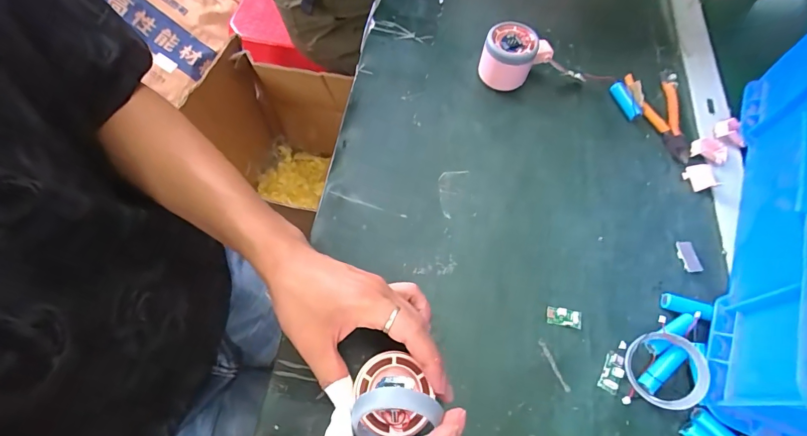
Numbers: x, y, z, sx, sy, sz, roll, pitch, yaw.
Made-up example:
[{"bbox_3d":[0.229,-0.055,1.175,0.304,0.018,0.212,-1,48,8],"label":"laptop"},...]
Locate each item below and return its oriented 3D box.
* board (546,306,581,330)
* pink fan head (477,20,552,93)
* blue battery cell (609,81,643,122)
[{"bbox_3d":[0.143,0.088,0.352,0.031,0.004,0.016,8,64,3],"label":"board"},{"bbox_3d":[0.129,-0.185,0.460,0.074,0.057,0.062,20,65,9],"label":"pink fan head"},{"bbox_3d":[0.256,-0.135,0.460,0.013,0.017,0.047,-25,79,-12],"label":"blue battery cell"}]

